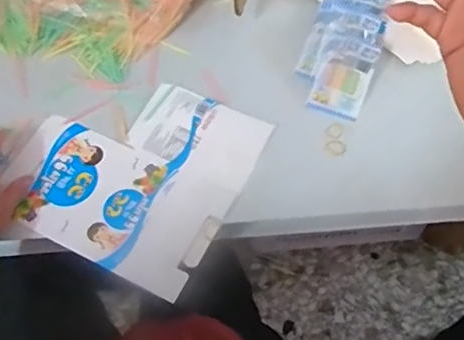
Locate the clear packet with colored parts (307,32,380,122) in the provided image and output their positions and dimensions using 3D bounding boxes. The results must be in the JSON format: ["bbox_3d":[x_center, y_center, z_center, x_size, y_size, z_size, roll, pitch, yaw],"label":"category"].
[{"bbox_3d":[0.136,-0.114,0.694,0.064,0.007,0.099,20,87,10],"label":"clear packet with colored parts"}]

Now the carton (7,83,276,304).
[{"bbox_3d":[-0.114,-0.004,0.663,0.249,0.011,0.235,25,66,14],"label":"carton"}]

